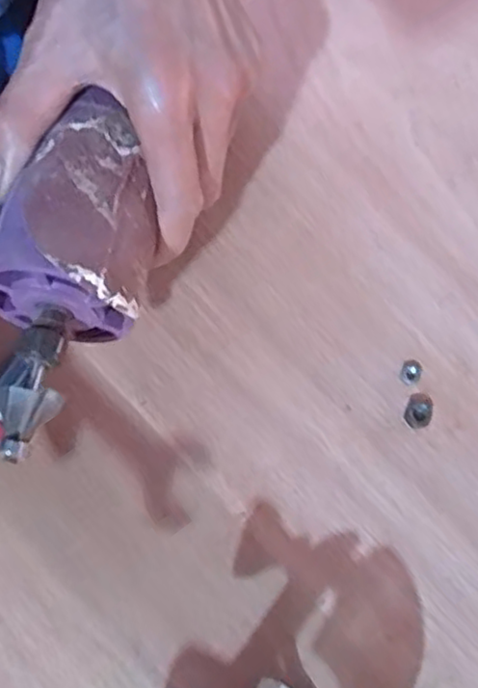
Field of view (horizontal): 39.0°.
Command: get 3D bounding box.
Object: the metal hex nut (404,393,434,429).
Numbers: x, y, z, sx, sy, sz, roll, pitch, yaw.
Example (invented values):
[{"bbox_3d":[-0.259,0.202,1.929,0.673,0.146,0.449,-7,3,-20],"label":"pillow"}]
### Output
[{"bbox_3d":[0.094,0.035,0.350,0.014,0.005,0.019,25,73,8],"label":"metal hex nut"}]

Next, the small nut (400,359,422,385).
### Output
[{"bbox_3d":[0.091,0.015,0.358,0.011,0.005,0.014,20,73,7],"label":"small nut"}]

